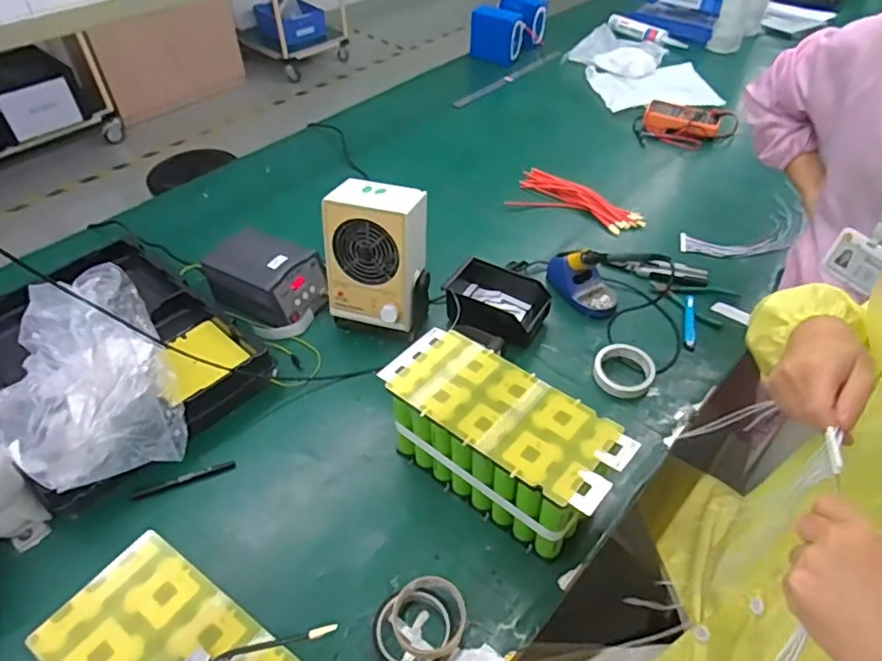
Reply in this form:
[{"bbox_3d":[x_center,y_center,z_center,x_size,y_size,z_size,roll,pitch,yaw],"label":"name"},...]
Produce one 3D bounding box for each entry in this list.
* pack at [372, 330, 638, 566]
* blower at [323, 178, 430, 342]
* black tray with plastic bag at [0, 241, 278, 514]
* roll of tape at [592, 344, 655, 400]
[{"bbox_3d":[0.074,0.145,0.792,0.321,0.147,0.141,30,53,27],"label":"pack"},{"bbox_3d":[-0.104,-0.104,0.985,0.156,0.250,0.126,11,47,12],"label":"blower"},{"bbox_3d":[-0.511,0.011,0.882,0.529,0.241,0.344,34,55,30],"label":"black tray with plastic bag"},{"bbox_3d":[0.295,0.062,0.946,0.092,0.022,0.089,-1,45,1],"label":"roll of tape"}]

